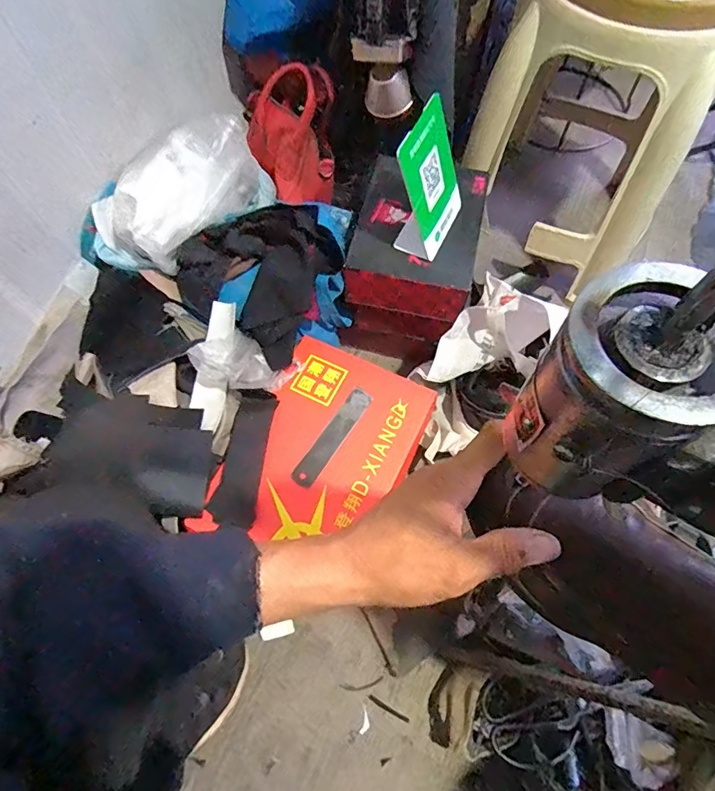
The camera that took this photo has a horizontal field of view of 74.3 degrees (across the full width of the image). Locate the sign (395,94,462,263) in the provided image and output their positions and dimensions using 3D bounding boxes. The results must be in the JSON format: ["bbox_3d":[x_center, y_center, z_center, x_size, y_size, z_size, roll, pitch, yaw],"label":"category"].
[{"bbox_3d":[0.093,-0.258,0.582,0.060,0.151,0.117,26,69,12],"label":"sign"}]

